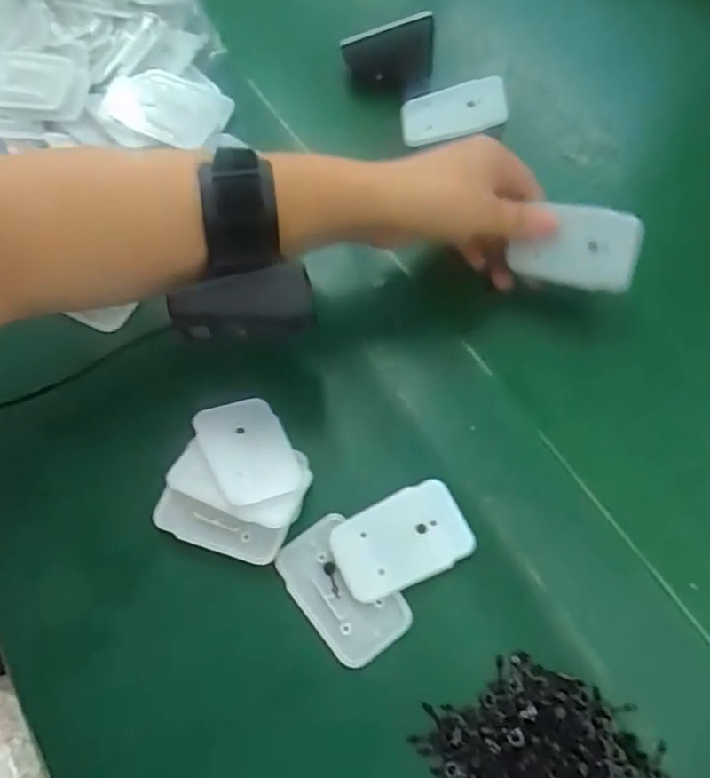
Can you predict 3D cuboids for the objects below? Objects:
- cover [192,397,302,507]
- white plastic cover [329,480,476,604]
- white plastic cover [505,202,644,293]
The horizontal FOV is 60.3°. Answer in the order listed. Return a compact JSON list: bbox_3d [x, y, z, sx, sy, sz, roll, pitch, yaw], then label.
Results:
[{"bbox_3d":[-0.058,0.032,0.328,0.043,0.004,0.066,-18,53,-22],"label":"cover"},{"bbox_3d":[0.024,0.079,0.319,0.069,0.008,0.044,-25,67,-8],"label":"white plastic cover"},{"bbox_3d":[0.126,-0.081,0.349,0.067,0.008,0.044,11,105,10],"label":"white plastic cover"}]

